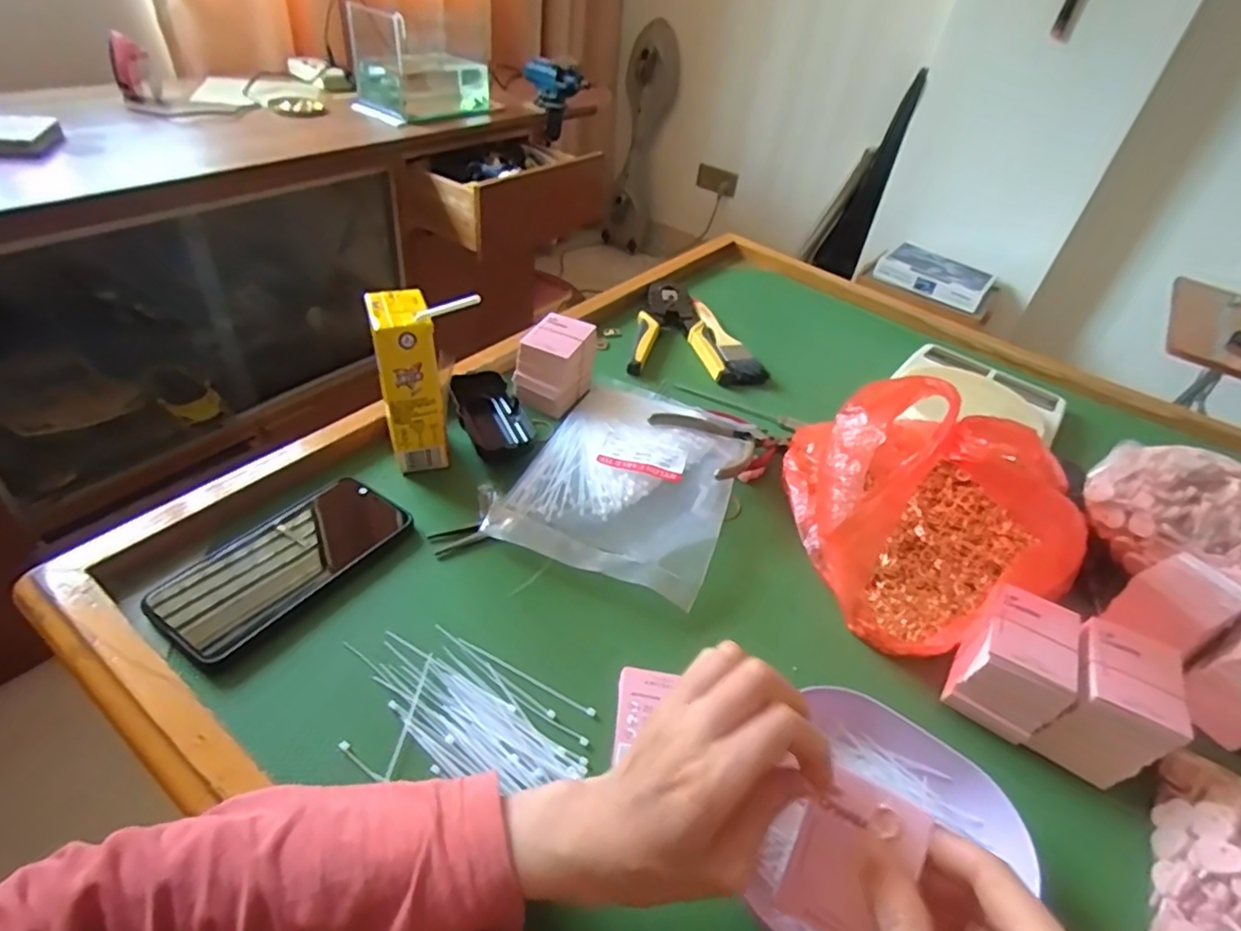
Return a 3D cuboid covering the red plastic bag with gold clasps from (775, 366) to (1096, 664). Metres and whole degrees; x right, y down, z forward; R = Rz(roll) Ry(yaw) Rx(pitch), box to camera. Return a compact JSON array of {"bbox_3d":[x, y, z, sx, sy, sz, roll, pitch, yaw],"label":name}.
[{"bbox_3d":[0.214,0.008,0.463,0.183,0.163,0.188,22,44,15],"label":"red plastic bag with gold clasps"}]

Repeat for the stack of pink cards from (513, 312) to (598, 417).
[{"bbox_3d":[-0.059,-0.096,0.605,0.054,0.065,0.072,23,44,17],"label":"stack of pink cards"}]

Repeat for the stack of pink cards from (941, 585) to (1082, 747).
[{"bbox_3d":[0.247,0.124,0.408,0.054,0.062,0.065,26,45,19],"label":"stack of pink cards"}]

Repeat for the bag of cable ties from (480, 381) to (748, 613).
[{"bbox_3d":[0.009,0.002,0.533,0.170,0.018,0.225,18,43,11],"label":"bag of cable ties"}]

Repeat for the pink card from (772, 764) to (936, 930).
[{"bbox_3d":[0.093,0.160,0.261,0.048,0.007,0.062,13,74,47],"label":"pink card"}]

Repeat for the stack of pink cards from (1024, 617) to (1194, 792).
[{"bbox_3d":[0.297,0.145,0.392,0.055,0.069,0.068,28,45,21],"label":"stack of pink cards"}]

